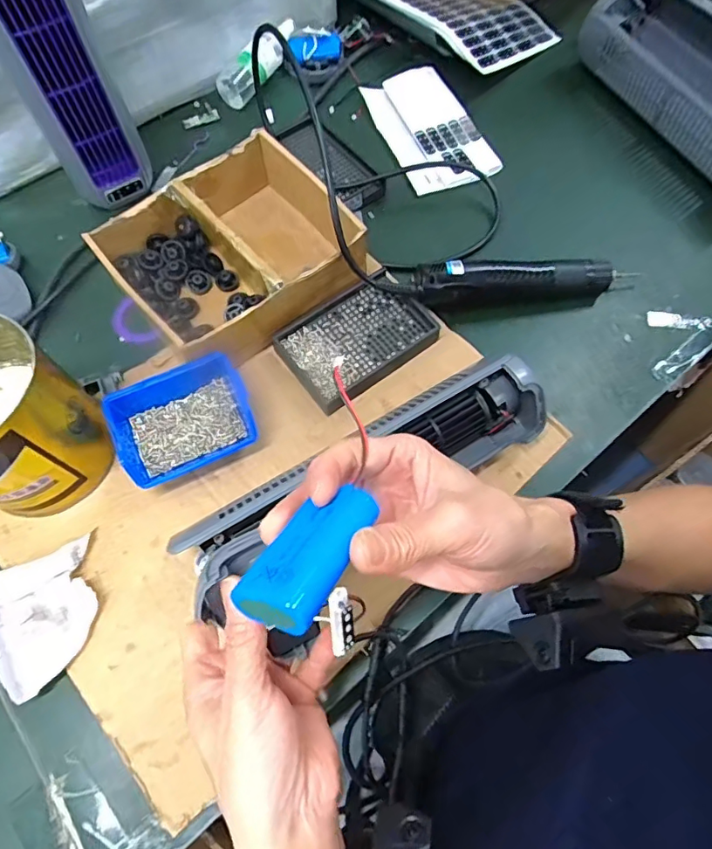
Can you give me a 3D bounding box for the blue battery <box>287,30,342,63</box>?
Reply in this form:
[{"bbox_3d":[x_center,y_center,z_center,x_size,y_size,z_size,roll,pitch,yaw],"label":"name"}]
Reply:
[{"bbox_3d":[-0.051,-0.481,0.653,0.066,0.022,0.039,-8,67,-4],"label":"blue battery"}]

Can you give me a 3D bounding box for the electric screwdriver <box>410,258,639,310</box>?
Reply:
[{"bbox_3d":[0.172,-0.141,0.504,0.236,0.041,0.045,-3,67,-2],"label":"electric screwdriver"}]

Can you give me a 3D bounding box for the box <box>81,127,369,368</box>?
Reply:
[{"bbox_3d":[-0.116,-0.164,0.491,0.209,0.061,0.173,-36,71,-14],"label":"box"}]

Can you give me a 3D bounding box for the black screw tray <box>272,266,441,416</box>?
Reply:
[{"bbox_3d":[0.003,-0.083,0.489,0.139,0.020,0.092,-36,71,-14],"label":"black screw tray"}]

